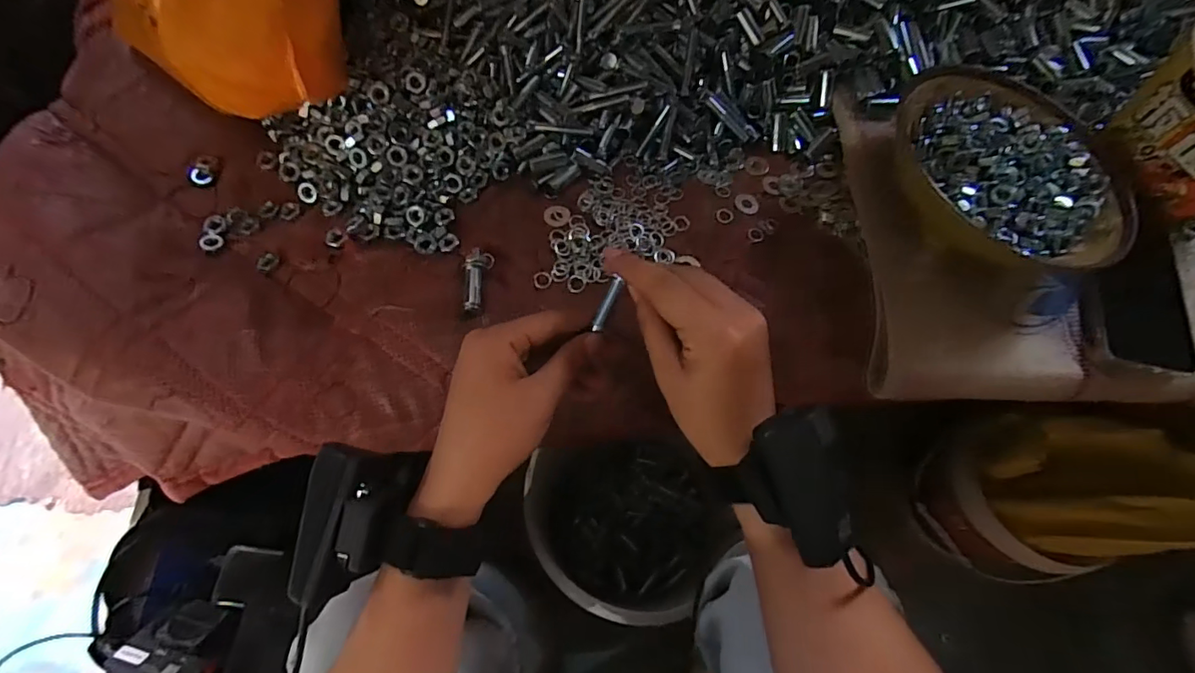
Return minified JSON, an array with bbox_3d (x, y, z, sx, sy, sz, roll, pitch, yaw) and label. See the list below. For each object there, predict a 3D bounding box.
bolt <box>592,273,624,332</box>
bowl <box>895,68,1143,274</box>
[{"bbox_3d":[0.005,-0.017,0.296,0.006,0.033,0.004,29,25,11],"label":"bolt"},{"bbox_3d":[0.327,-0.127,0.431,0.160,0.058,0.190,-25,70,-11],"label":"bowl"}]

